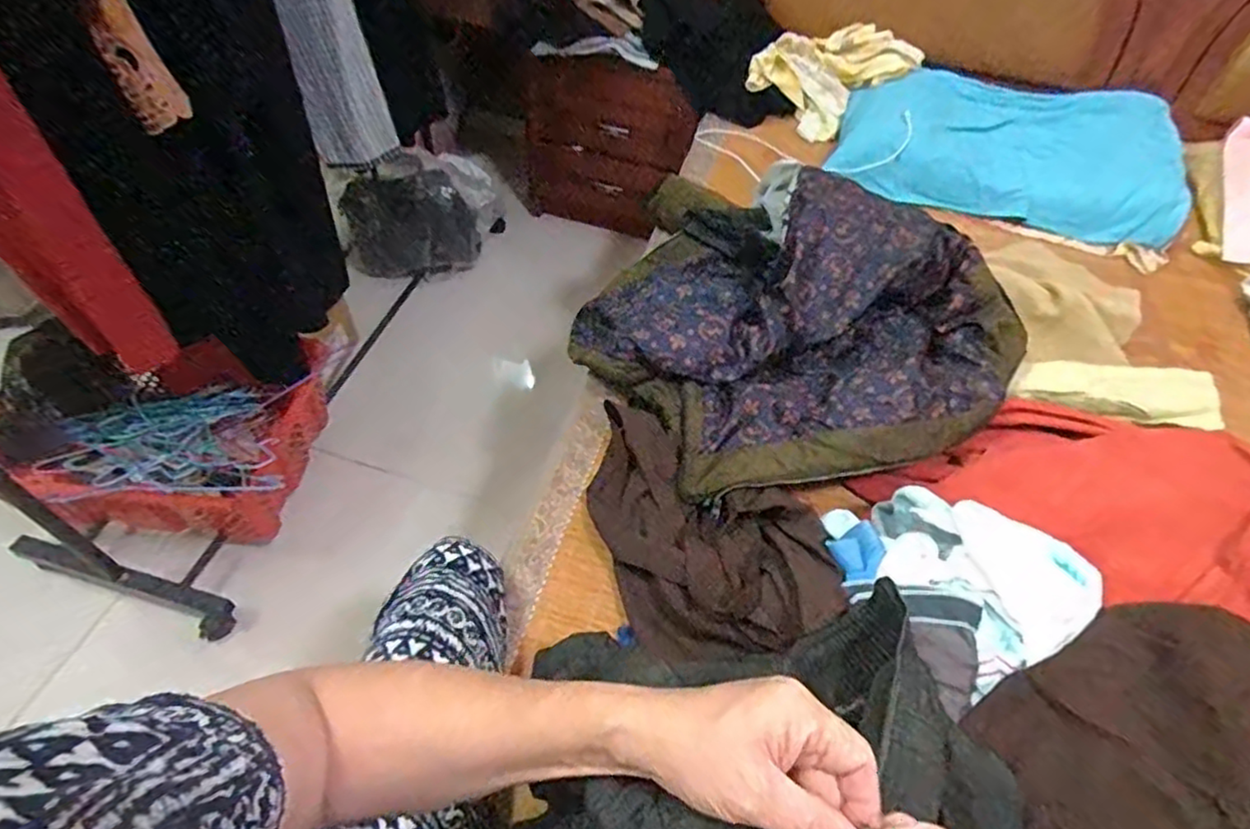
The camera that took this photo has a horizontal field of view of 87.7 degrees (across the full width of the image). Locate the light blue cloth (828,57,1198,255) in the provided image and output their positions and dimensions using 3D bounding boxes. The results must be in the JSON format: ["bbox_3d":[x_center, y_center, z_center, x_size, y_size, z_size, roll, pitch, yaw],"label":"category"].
[{"bbox_3d":[0.790,-0.558,1.359,0.669,0.135,0.351,16,52,8],"label":"light blue cloth"}]

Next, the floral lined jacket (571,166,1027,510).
[{"bbox_3d":[0.221,-0.159,0.905,0.501,0.191,0.528,2,51,-3],"label":"floral lined jacket"}]

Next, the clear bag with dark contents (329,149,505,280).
[{"bbox_3d":[-0.522,-0.519,1.687,0.417,0.270,0.141,-18,55,-18],"label":"clear bag with dark contents"}]

